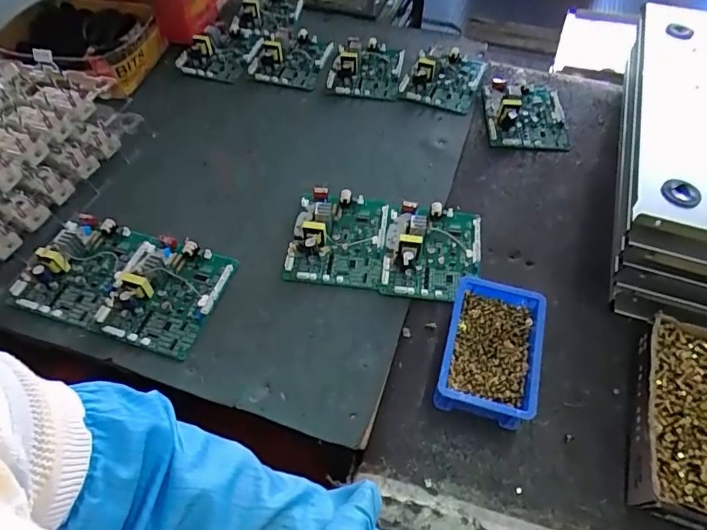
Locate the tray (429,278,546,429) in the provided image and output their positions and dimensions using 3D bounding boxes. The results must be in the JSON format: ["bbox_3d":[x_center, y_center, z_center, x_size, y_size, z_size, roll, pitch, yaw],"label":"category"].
[{"bbox_3d":[0.152,0.098,0.544,0.100,0.058,0.145,14,55,11],"label":"tray"}]

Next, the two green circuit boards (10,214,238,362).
[{"bbox_3d":[-0.291,0.012,0.604,0.249,0.028,0.142,15,55,12],"label":"two green circuit boards"}]

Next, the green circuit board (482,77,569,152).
[{"bbox_3d":[0.284,-0.254,0.799,0.133,0.026,0.156,4,54,4],"label":"green circuit board"}]

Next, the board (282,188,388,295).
[{"bbox_3d":[-0.021,-0.044,0.651,0.123,0.031,0.143,5,54,4],"label":"board"}]

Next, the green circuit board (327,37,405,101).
[{"bbox_3d":[0.022,-0.341,0.824,0.127,0.033,0.145,7,54,6],"label":"green circuit board"}]

